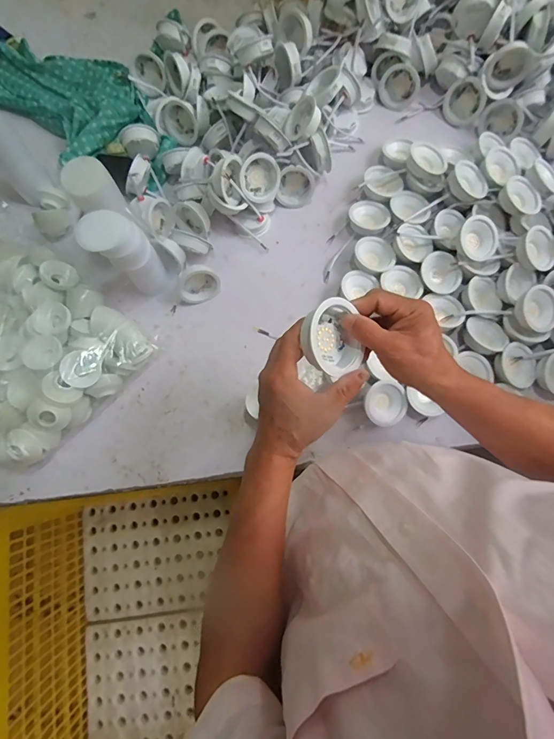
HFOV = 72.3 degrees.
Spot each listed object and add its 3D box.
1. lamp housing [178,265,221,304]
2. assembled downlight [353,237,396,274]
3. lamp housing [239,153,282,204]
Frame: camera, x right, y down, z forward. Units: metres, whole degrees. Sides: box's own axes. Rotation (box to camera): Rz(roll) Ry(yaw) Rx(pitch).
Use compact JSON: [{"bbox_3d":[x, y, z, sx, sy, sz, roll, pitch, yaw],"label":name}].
[{"bbox_3d":[-0.135,-0.147,0.652,0.069,0.063,0.024,-18,58,-5],"label":"lamp housing"},{"bbox_3d":[0.169,-0.197,0.663,0.070,0.033,0.071,0,76,-2],"label":"assembled downlight"},{"bbox_3d":[-0.029,-0.323,0.641,0.071,0.032,0.071,6,118,-33],"label":"lamp housing"}]

